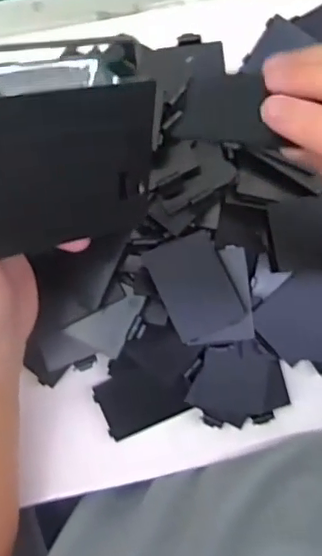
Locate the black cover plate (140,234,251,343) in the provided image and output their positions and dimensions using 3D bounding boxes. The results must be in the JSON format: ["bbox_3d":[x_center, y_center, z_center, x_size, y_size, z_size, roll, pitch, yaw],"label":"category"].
[{"bbox_3d":[0.023,0.004,0.369,0.051,0.006,0.060,-24,89,-20],"label":"black cover plate"}]

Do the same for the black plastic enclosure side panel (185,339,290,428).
[{"bbox_3d":[0.053,0.072,0.399,0.066,0.012,0.058,-7,96,-3],"label":"black plastic enclosure side panel"}]

